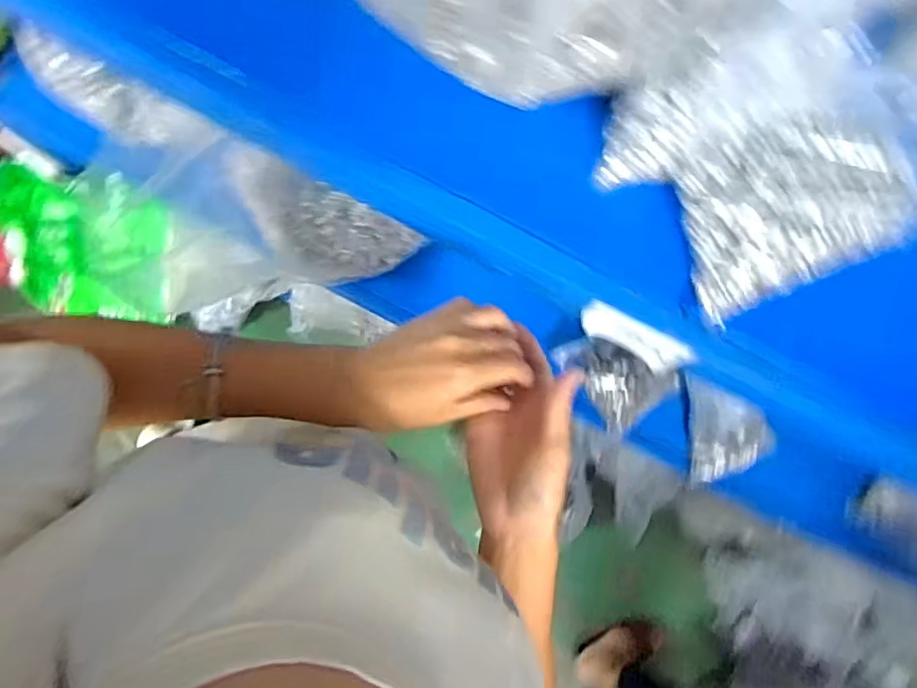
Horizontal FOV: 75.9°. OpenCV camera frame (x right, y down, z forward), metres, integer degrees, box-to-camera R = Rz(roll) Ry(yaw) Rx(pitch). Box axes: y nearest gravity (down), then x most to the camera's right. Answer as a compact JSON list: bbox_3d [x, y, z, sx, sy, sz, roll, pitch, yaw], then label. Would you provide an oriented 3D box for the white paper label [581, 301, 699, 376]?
[{"bbox_3d":[0.140,-0.003,0.463,0.094,0.014,0.025,26,81,-2],"label":"white paper label"}]

